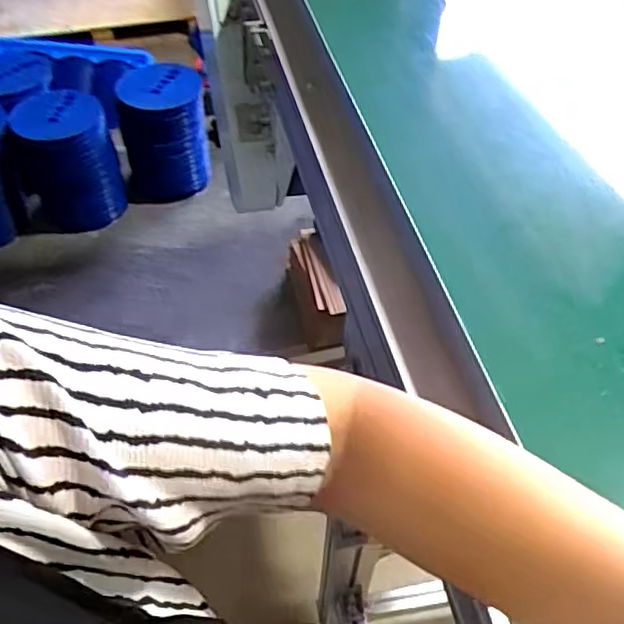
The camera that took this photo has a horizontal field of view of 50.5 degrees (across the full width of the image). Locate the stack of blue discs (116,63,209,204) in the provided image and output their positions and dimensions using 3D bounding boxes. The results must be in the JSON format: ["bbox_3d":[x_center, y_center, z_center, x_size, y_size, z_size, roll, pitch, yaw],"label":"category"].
[{"bbox_3d":[-0.336,-0.396,1.503,0.187,0.259,0.222,-8,51,-8],"label":"stack of blue discs"}]

